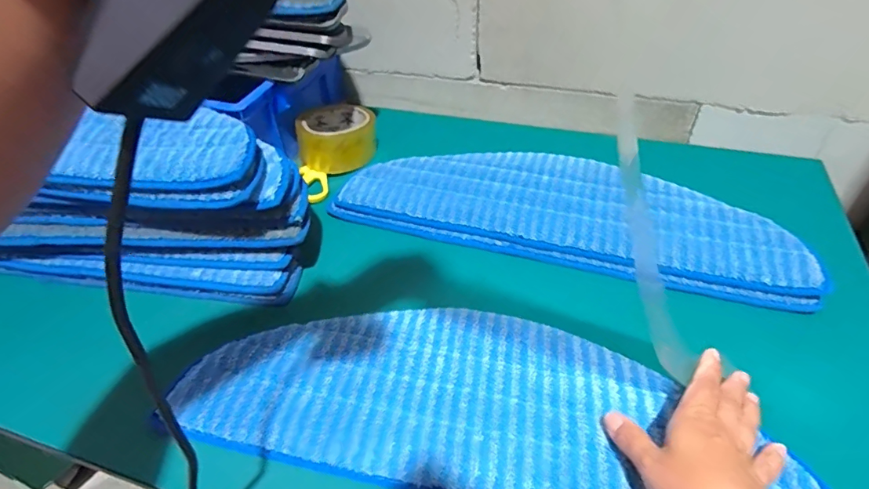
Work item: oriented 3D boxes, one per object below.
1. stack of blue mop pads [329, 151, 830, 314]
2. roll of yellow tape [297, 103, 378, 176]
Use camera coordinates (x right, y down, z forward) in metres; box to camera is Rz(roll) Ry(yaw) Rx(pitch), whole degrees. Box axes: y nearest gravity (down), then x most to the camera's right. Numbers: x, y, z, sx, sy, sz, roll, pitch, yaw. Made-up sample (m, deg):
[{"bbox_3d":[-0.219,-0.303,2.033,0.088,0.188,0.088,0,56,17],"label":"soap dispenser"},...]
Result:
[{"bbox_3d":[0.140,-0.044,0.551,0.501,0.034,0.165,11,45,15],"label":"stack of blue mop pads"},{"bbox_3d":[-0.134,-0.153,0.661,0.103,0.065,0.103,-2,44,2],"label":"roll of yellow tape"}]

